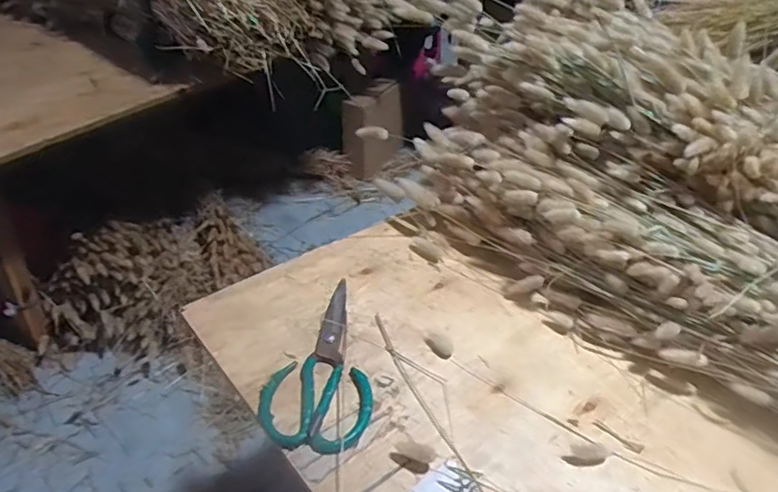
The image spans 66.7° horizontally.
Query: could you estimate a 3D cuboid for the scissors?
[{"bbox_3d":[-0.070,0.115,0.611,0.105,0.007,0.209,3,38,-2],"label":"scissors"}]

